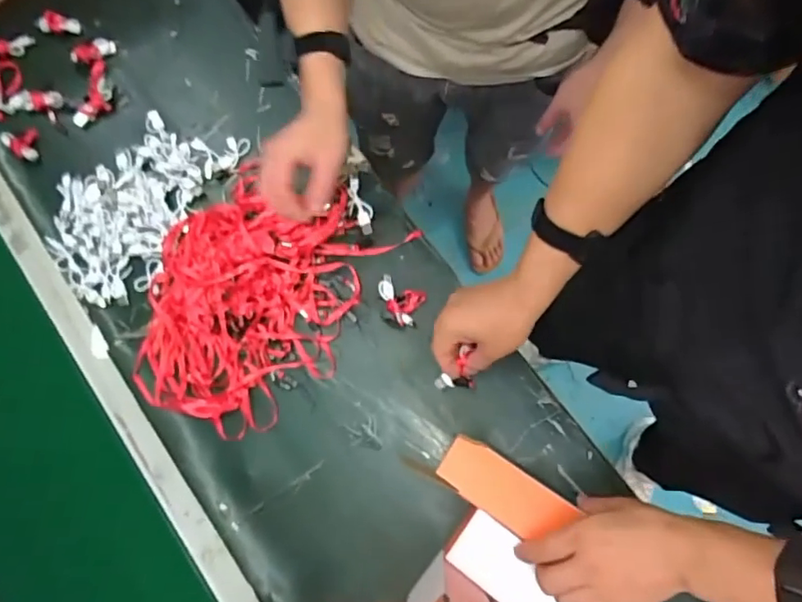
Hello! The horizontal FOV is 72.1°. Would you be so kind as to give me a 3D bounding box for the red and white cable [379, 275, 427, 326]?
[{"bbox_3d":[-0.004,0.000,0.684,0.059,0.016,0.047,27,79,8],"label":"red and white cable"}]

